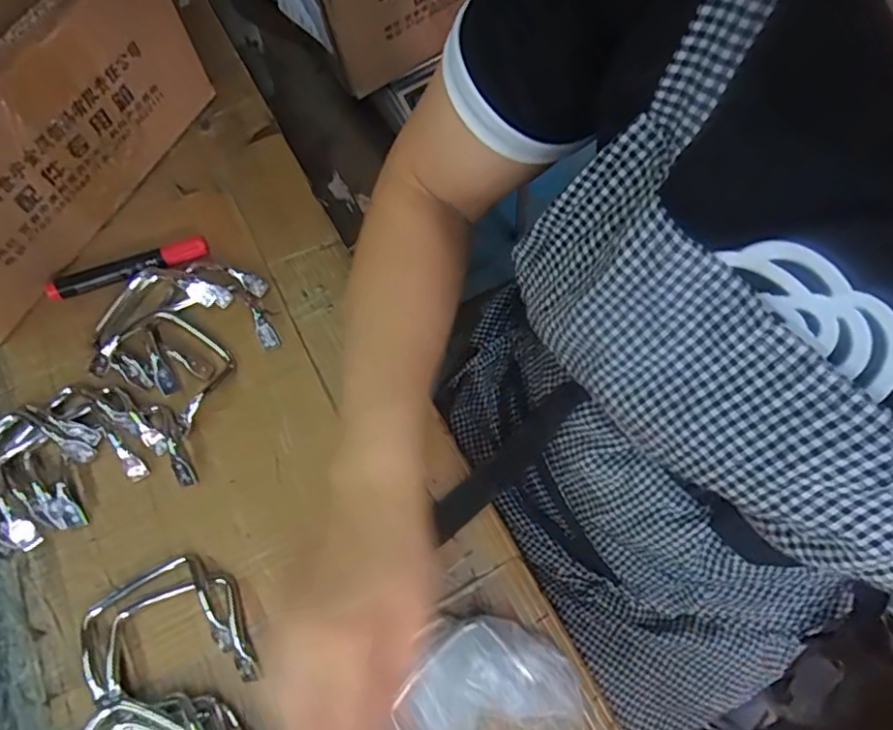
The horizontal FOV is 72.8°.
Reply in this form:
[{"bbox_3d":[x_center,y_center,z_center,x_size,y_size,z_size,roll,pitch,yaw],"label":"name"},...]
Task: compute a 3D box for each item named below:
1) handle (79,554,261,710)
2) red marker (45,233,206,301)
[{"bbox_3d":[-0.193,0.183,0.406,0.108,0.015,0.094,-22,68,-7],"label":"handle"},{"bbox_3d":[-0.273,-0.083,0.518,0.135,0.014,0.021,-20,68,-6],"label":"red marker"}]

